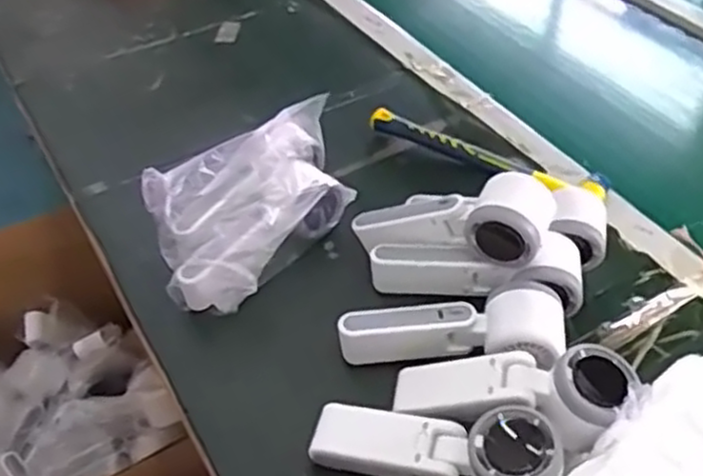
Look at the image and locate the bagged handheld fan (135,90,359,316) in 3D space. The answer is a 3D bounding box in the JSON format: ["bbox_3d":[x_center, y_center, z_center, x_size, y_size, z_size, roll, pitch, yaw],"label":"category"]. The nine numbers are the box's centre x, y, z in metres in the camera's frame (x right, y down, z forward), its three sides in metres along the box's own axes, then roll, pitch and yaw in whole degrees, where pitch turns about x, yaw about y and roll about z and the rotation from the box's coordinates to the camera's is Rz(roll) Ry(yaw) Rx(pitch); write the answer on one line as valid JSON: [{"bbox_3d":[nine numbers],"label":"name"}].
[{"bbox_3d":[-0.081,-0.023,0.644,0.199,0.087,0.132,-32,53,-25],"label":"bagged handheld fan"}]

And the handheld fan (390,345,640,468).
[{"bbox_3d":[0.108,0.107,0.505,0.166,0.046,0.065,-4,44,21],"label":"handheld fan"}]

